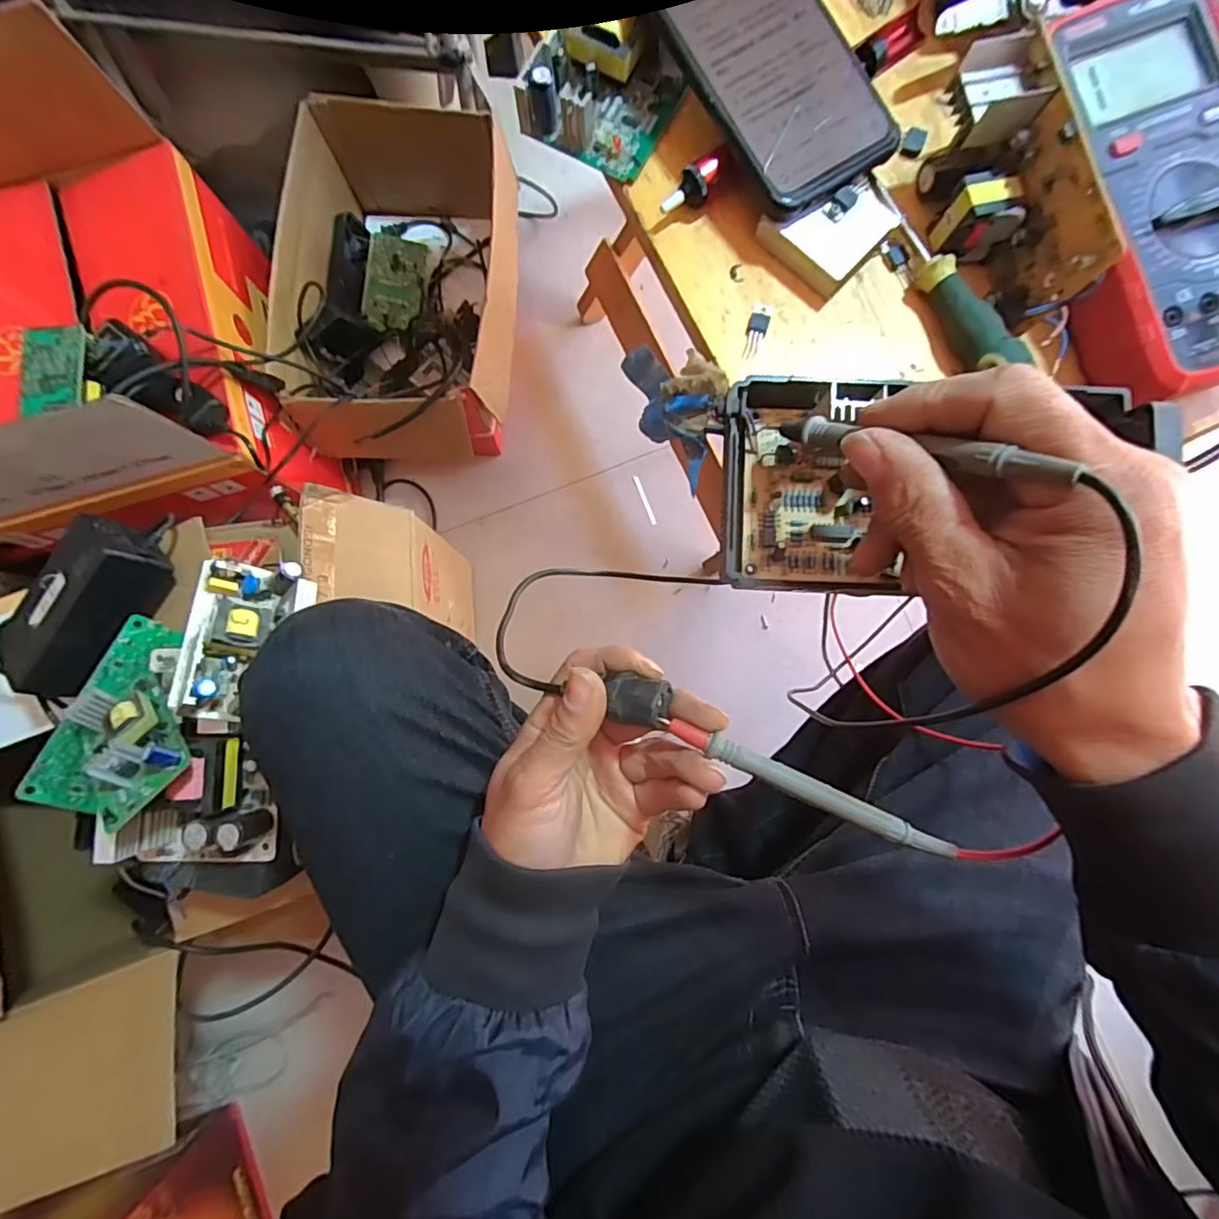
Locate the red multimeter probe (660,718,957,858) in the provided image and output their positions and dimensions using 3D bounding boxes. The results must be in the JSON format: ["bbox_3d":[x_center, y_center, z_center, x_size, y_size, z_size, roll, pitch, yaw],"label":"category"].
[{"bbox_3d":[0.085,0.077,0.253,0.127,0.007,0.010,23,84,12],"label":"red multimeter probe"}]

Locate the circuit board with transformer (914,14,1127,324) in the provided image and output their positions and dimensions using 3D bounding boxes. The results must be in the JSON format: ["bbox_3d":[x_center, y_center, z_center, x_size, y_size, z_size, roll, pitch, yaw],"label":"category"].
[{"bbox_3d":[0.188,-0.199,0.275,0.036,0.056,0.111,-15,83,-1],"label":"circuit board with transformer"}]

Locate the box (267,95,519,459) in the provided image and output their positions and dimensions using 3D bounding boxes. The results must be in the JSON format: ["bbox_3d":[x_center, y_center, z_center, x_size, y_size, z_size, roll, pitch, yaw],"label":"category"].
[{"bbox_3d":[-0.266,-0.444,0.803,0.276,0.203,0.467,4,83,1],"label":"box"}]

